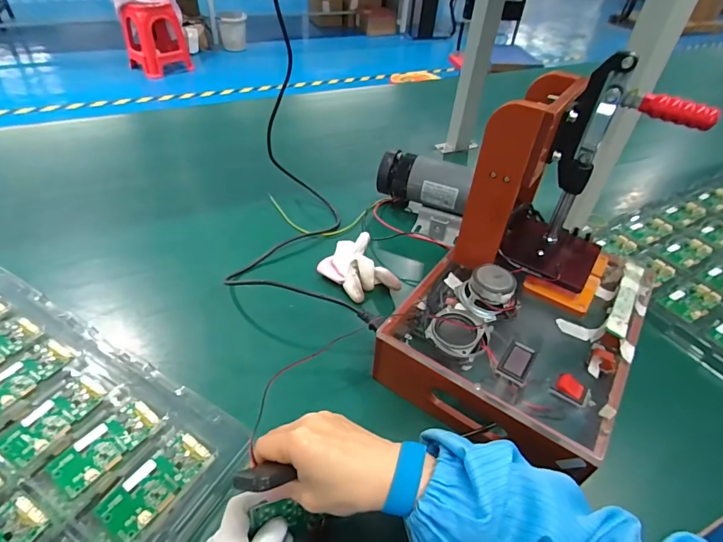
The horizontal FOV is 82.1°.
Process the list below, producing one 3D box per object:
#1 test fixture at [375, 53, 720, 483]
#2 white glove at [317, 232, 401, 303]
[{"bbox_3d":[0.197,-0.007,0.441,0.229,0.307,0.285,29,49,24],"label":"test fixture"},{"bbox_3d":[-0.009,-0.002,0.622,0.093,0.040,0.118,-17,47,-21],"label":"white glove"}]

